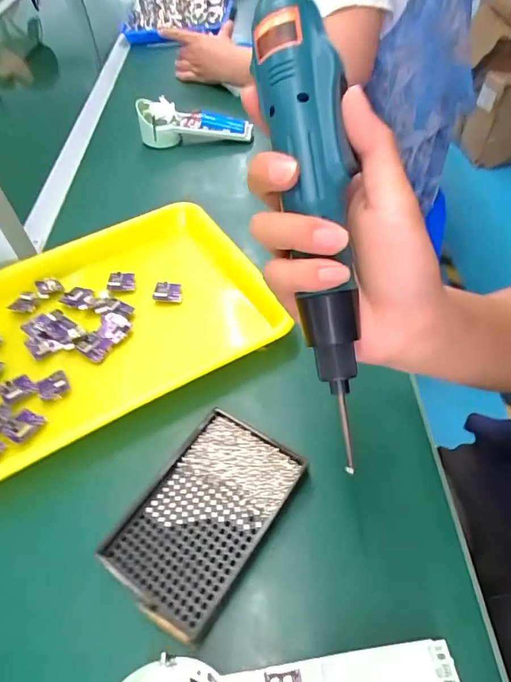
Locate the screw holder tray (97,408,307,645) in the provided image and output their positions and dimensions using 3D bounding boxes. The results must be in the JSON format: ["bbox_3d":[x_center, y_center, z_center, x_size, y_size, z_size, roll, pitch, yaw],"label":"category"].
[{"bbox_3d":[-0.036,0.123,0.322,0.091,0.021,0.137,27,59,24],"label":"screw holder tray"}]

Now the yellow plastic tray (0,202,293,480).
[{"bbox_3d":[-0.162,-0.017,0.439,0.342,0.034,0.242,-27,54,-14],"label":"yellow plastic tray"}]

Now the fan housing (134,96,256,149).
[{"bbox_3d":[-0.094,-0.336,0.687,0.171,0.072,0.040,-1,51,5],"label":"fan housing"}]

